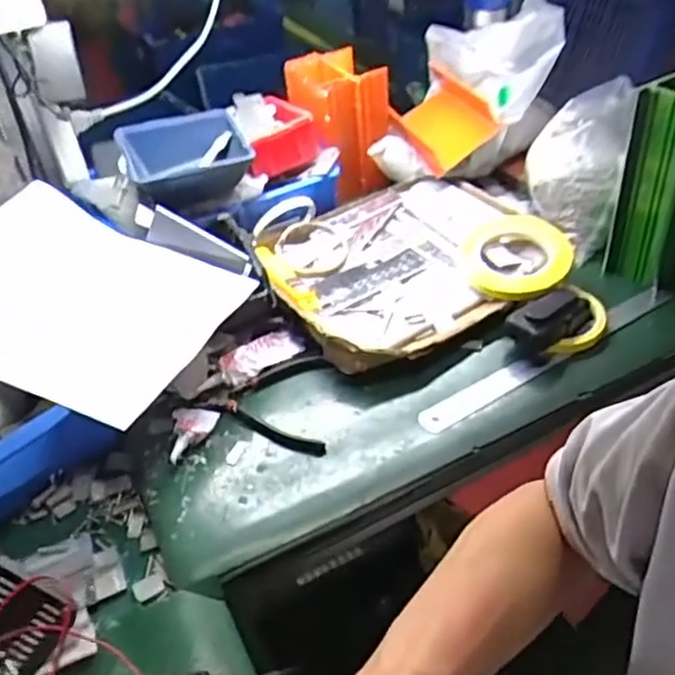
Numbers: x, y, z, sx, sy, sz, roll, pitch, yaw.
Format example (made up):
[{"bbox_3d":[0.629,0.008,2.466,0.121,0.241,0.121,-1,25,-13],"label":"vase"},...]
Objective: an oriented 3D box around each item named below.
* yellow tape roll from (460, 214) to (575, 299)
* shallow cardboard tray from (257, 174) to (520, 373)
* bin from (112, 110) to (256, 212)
[{"bbox_3d":[0.204,-0.089,0.796,0.128,0.037,0.128,6,44,14],"label":"yellow tape roll"},{"bbox_3d":[0.081,-0.087,0.830,0.322,0.050,0.266,-25,45,-19],"label":"shallow cardboard tray"},{"bbox_3d":[-0.176,-0.203,0.828,0.138,0.075,0.130,-19,43,-13],"label":"bin"}]

